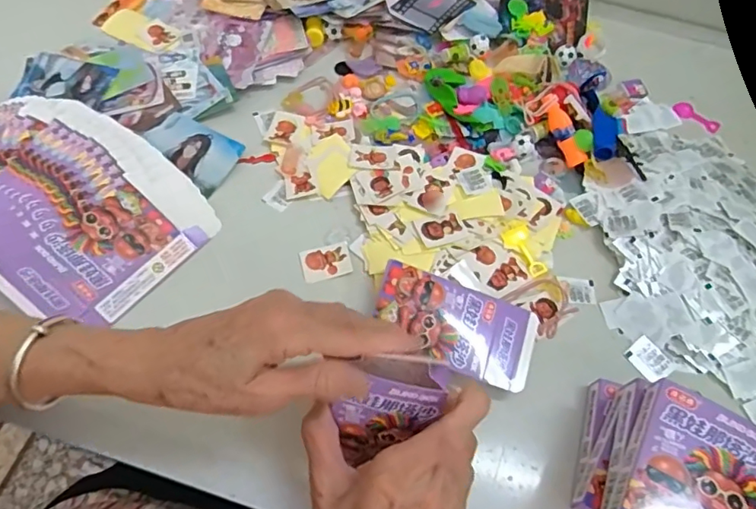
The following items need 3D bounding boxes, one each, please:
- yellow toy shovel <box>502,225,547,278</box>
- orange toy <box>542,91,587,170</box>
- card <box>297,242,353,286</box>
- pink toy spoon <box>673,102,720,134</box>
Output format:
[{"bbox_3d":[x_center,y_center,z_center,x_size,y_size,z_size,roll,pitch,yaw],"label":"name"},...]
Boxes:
[{"bbox_3d":[0.123,-0.002,0.447,0.024,0.005,0.045,-18,64,-12],"label":"yellow toy shovel"},{"bbox_3d":[0.172,-0.116,0.494,0.015,0.017,0.070,-26,93,-16],"label":"orange toy"},{"bbox_3d":[-0.044,0.006,0.441,0.040,0.004,0.031,-14,63,-11],"label":"card"},{"bbox_3d":[0.330,-0.143,0.548,0.048,0.008,0.018,31,65,13],"label":"pink toy spoon"}]

